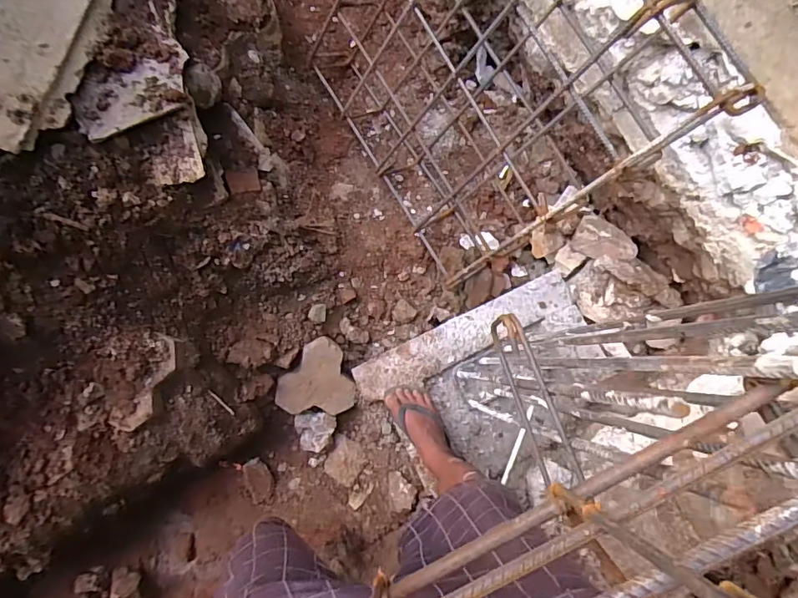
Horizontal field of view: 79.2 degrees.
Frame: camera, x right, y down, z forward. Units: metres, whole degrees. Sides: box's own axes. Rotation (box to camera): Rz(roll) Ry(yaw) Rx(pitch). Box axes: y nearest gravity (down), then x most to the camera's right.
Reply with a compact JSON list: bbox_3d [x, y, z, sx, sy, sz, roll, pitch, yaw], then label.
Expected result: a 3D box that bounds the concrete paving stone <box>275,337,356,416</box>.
[{"bbox_3d":[-0.197,0.185,1.175,0.181,0.048,0.181,7,98,-17],"label":"concrete paving stone"}]

